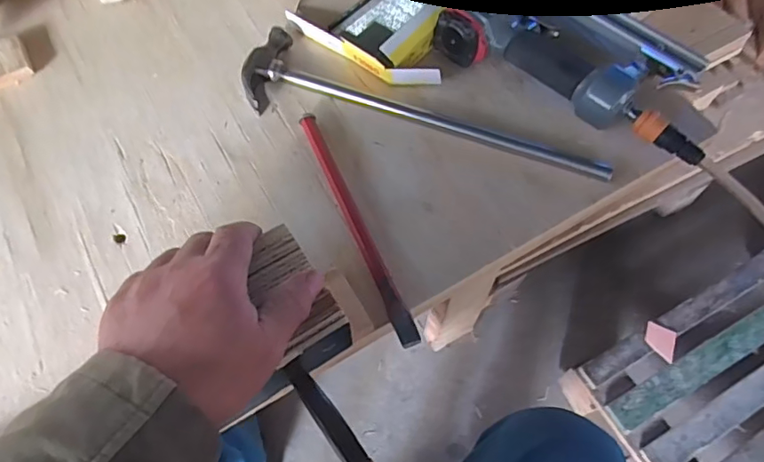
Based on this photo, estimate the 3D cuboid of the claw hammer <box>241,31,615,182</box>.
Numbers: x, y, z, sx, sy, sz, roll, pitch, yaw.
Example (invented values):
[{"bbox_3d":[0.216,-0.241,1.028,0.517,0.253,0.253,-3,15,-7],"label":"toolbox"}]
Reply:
[{"bbox_3d":[0.037,-0.119,0.512,0.366,0.028,0.090,16,63,12],"label":"claw hammer"}]

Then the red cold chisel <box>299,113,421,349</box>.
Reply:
[{"bbox_3d":[-0.025,-0.011,0.453,0.015,0.011,0.241,-22,62,-9],"label":"red cold chisel"}]

